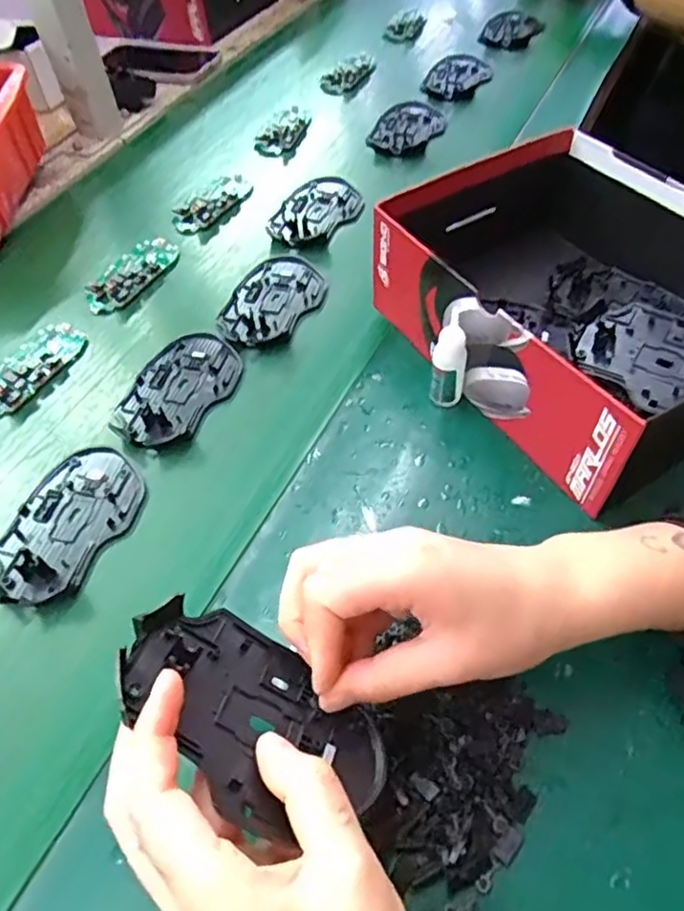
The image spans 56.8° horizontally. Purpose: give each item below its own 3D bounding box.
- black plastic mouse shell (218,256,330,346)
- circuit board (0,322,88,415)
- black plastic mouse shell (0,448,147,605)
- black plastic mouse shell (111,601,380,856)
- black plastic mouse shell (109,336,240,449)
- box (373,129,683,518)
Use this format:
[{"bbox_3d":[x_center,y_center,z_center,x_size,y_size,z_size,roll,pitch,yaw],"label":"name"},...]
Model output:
[{"bbox_3d":[-0.055,-0.129,0.522,0.074,0.009,0.113,14,55,13],"label":"black plastic mouse shell"},{"bbox_3d":[-0.242,-0.069,0.486,0.048,0.012,0.099,19,56,17],"label":"circuit board"},{"bbox_3d":[-0.174,0.041,0.396,0.071,0.014,0.110,22,57,19],"label":"black plastic mouse shell"},{"bbox_3d":[-0.037,0.106,0.259,0.116,0.018,0.068,36,34,3],"label":"black plastic mouse shell"},{"bbox_3d":[-0.121,-0.050,0.462,0.069,0.014,0.108,24,58,20],"label":"black plastic mouse shell"},{"bbox_3d":[0.155,-0.108,0.434,0.200,0.092,0.247,-26,56,-16],"label":"box"}]

